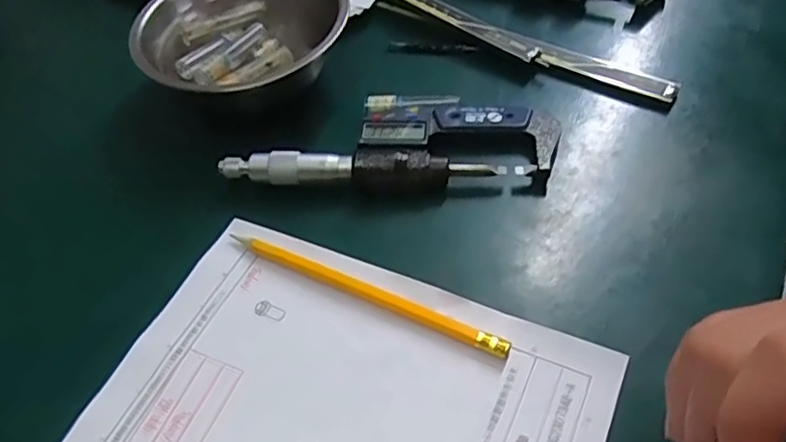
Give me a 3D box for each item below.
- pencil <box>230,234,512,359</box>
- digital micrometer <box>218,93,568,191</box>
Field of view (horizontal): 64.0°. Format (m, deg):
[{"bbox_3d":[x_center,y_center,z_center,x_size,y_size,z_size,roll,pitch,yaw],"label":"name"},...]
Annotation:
[{"bbox_3d":[-0.016,0.031,0.299,0.149,0.007,0.008,21,56,20],"label":"pencil"},{"bbox_3d":[0.001,-0.048,0.349,0.175,0.017,0.067,3,52,7],"label":"digital micrometer"}]

